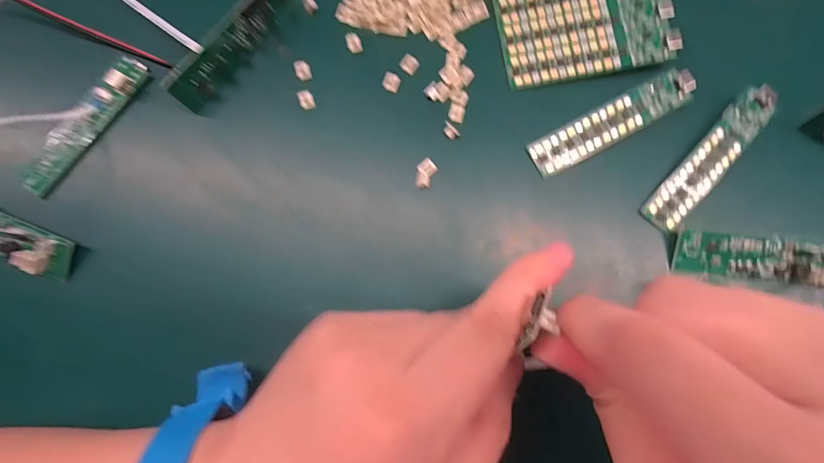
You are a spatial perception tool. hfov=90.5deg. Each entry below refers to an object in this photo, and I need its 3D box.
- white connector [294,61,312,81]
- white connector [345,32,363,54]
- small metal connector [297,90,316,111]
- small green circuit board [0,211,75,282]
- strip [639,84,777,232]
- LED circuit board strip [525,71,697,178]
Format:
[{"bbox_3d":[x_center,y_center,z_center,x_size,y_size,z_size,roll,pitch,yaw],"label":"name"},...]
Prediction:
[{"bbox_3d":[-0.059,-0.087,0.221,0.008,0.005,0.010,-23,79,-4],"label":"white connector"},{"bbox_3d":[-0.032,-0.103,0.222,0.007,0.004,0.011,-19,79,-3],"label":"white connector"},{"bbox_3d":[-0.056,-0.070,0.217,0.007,0.006,0.011,-28,80,-4],"label":"small metal connector"},{"bbox_3d":[-0.207,0.000,0.202,0.085,0.016,0.021,21,80,5],"label":"small green circuit board"},{"bbox_3d":[0.148,-0.036,0.201,0.018,0.012,0.084,41,82,8],"label":"strip"},{"bbox_3d":[0.100,-0.055,0.205,0.085,0.012,0.018,-28,80,-4],"label":"LED circuit board strip"}]

